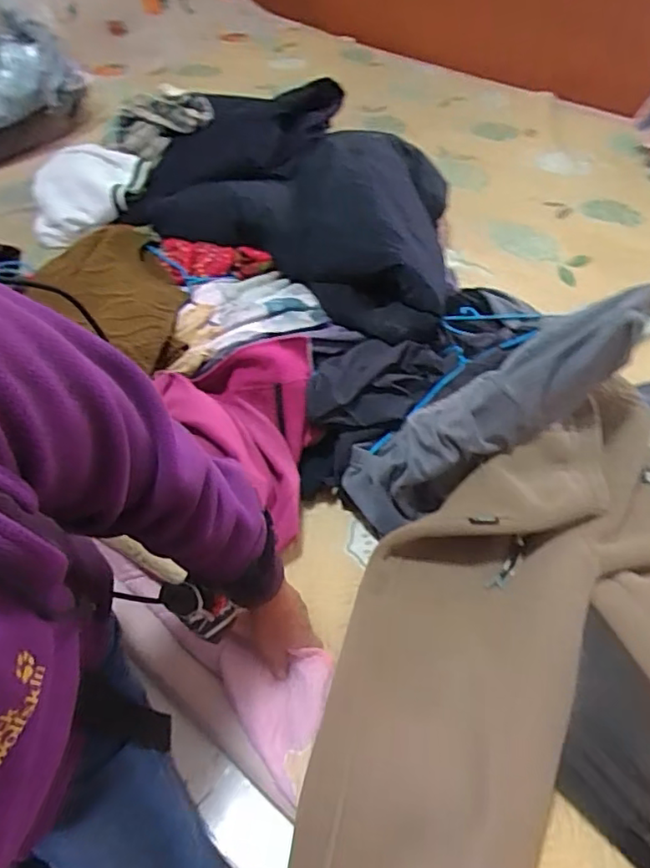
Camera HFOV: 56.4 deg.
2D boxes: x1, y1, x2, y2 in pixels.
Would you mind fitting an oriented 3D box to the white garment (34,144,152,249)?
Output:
[{"bbox_3d":[-0.478,-0.468,1.212,0.236,0.130,0.154,6,48,5],"label":"white garment"}]

